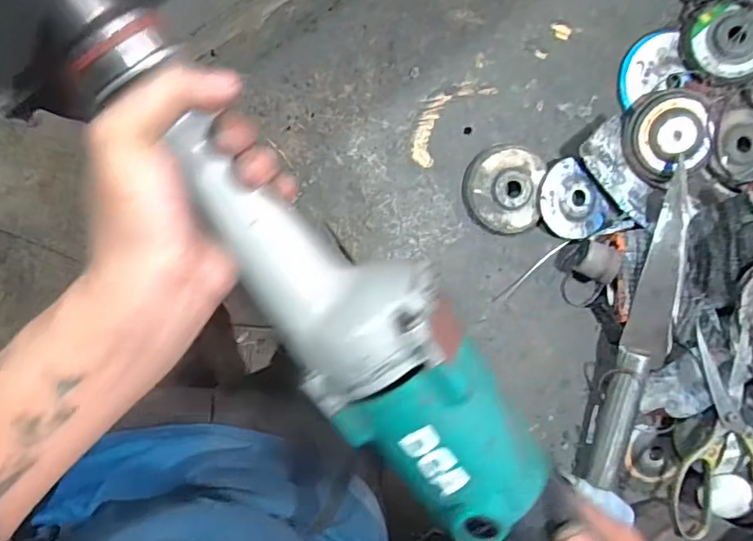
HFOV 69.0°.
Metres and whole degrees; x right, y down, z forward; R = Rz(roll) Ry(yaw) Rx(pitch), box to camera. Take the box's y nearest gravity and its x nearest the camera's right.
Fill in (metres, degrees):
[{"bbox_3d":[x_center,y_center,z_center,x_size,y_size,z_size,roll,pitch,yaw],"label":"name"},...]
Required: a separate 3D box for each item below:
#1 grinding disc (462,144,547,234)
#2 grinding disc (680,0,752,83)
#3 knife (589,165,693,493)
[{"bbox_3d":[0.118,-0.076,0.511,0.072,0.015,0.079,-1,97,-5],"label":"grinding disc"},{"bbox_3d":[0.325,-0.208,0.501,0.079,0.012,0.066,6,98,11],"label":"grinding disc"},{"bbox_3d":[0.259,0.060,0.529,0.048,0.030,0.303,9,96,-6],"label":"knife"}]

